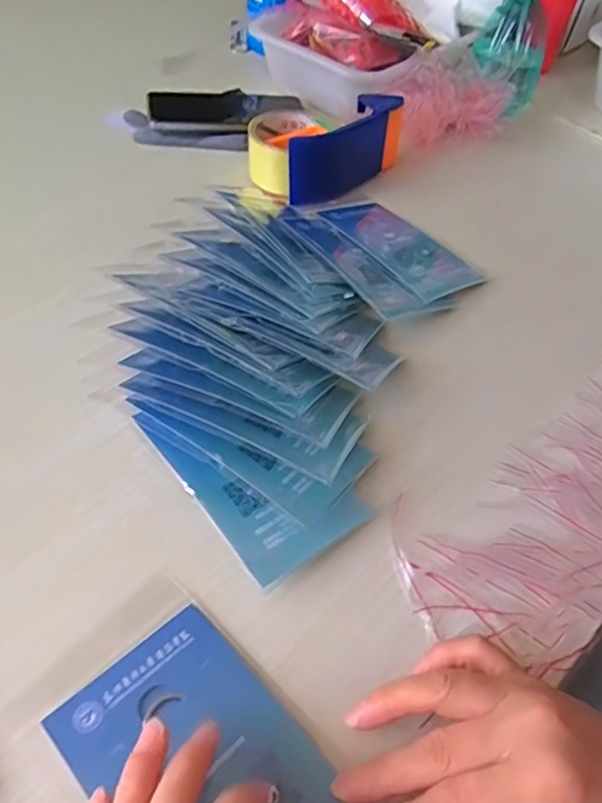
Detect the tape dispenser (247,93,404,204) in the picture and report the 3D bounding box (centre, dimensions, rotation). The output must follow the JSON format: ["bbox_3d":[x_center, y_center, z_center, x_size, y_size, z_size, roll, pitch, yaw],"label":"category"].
[{"bbox_3d":[0.026,-0.238,0.538,0.149,0.055,0.098,-5,52,-10],"label":"tape dispenser"}]

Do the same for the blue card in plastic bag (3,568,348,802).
[{"bbox_3d":[-0.038,0.157,0.244,0.166,0.009,0.086,38,52,23],"label":"blue card in plastic bag"}]

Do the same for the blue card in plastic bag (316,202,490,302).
[{"bbox_3d":[0.082,-0.131,0.483,0.075,0.005,0.136,-21,53,-31],"label":"blue card in plastic bag"}]

